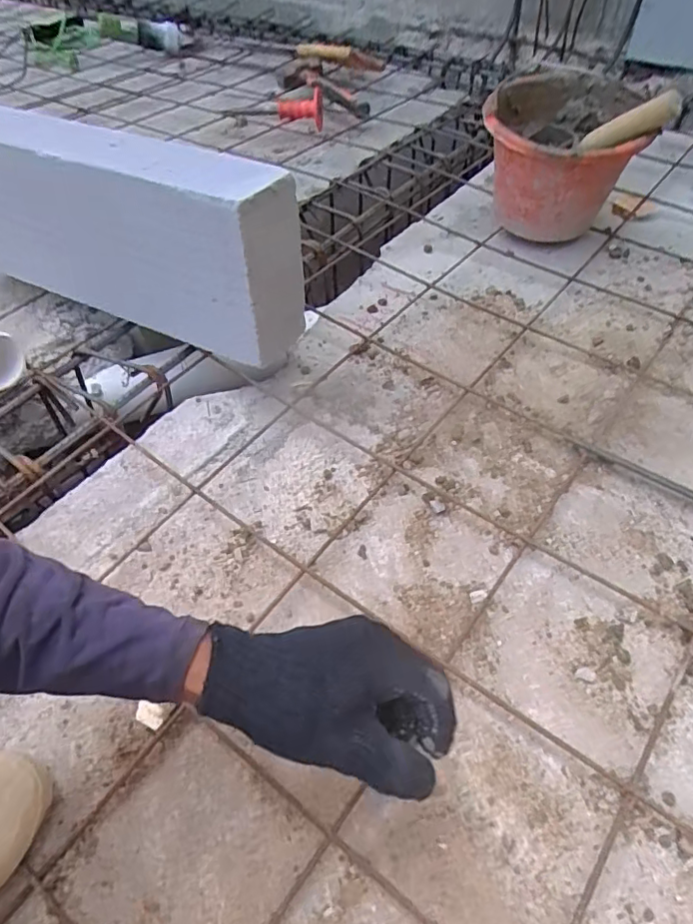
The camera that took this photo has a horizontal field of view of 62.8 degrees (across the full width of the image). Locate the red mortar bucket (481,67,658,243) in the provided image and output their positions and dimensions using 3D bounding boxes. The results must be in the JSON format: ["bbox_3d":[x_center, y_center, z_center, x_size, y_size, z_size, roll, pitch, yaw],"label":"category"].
[{"bbox_3d":[0.332,-0.476,0.912,0.232,0.190,0.269,4,51,7],"label":"red mortar bucket"}]

